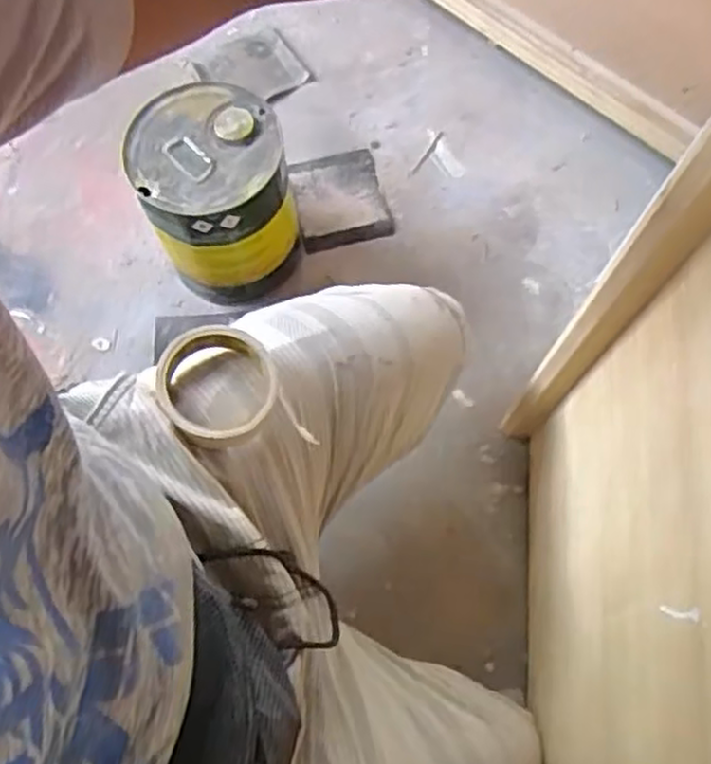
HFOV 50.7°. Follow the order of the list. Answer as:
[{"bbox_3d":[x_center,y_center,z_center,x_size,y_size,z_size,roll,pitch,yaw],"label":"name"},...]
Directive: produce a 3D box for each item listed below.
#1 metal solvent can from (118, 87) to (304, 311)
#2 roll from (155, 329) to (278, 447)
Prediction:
[{"bbox_3d":[-0.156,-0.205,0.854,0.151,0.199,0.158,0,69,0],"label":"metal solvent can"},{"bbox_3d":[-0.105,0.005,0.567,0.084,0.032,0.090,0,69,0],"label":"roll"}]

